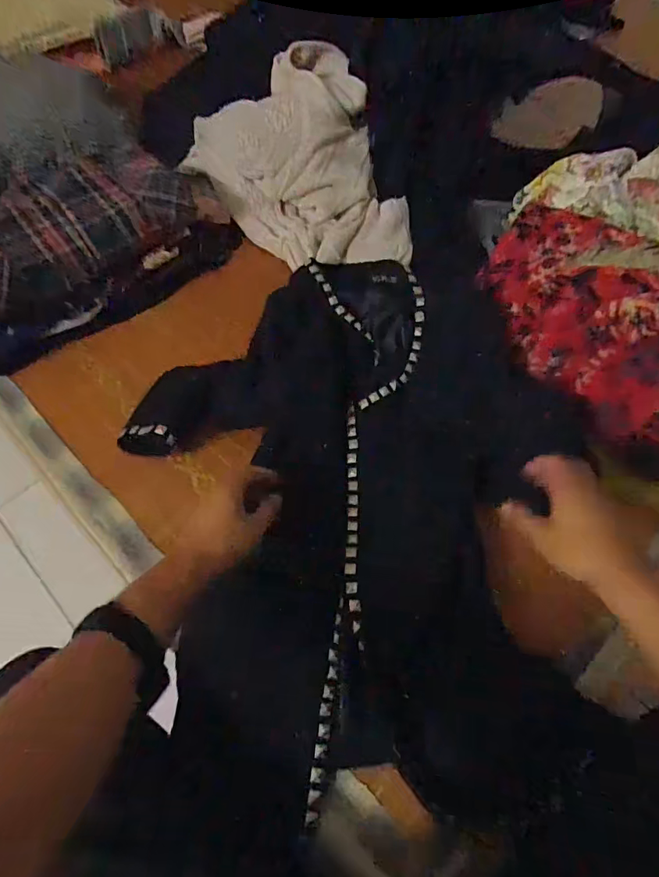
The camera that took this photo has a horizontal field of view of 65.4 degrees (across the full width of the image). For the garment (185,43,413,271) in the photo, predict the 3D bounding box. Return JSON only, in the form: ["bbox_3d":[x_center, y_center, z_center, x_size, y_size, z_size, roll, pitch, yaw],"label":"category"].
[{"bbox_3d":[-0.052,-0.463,0.866,0.316,0.149,0.415,-22,63,-9],"label":"garment"}]

